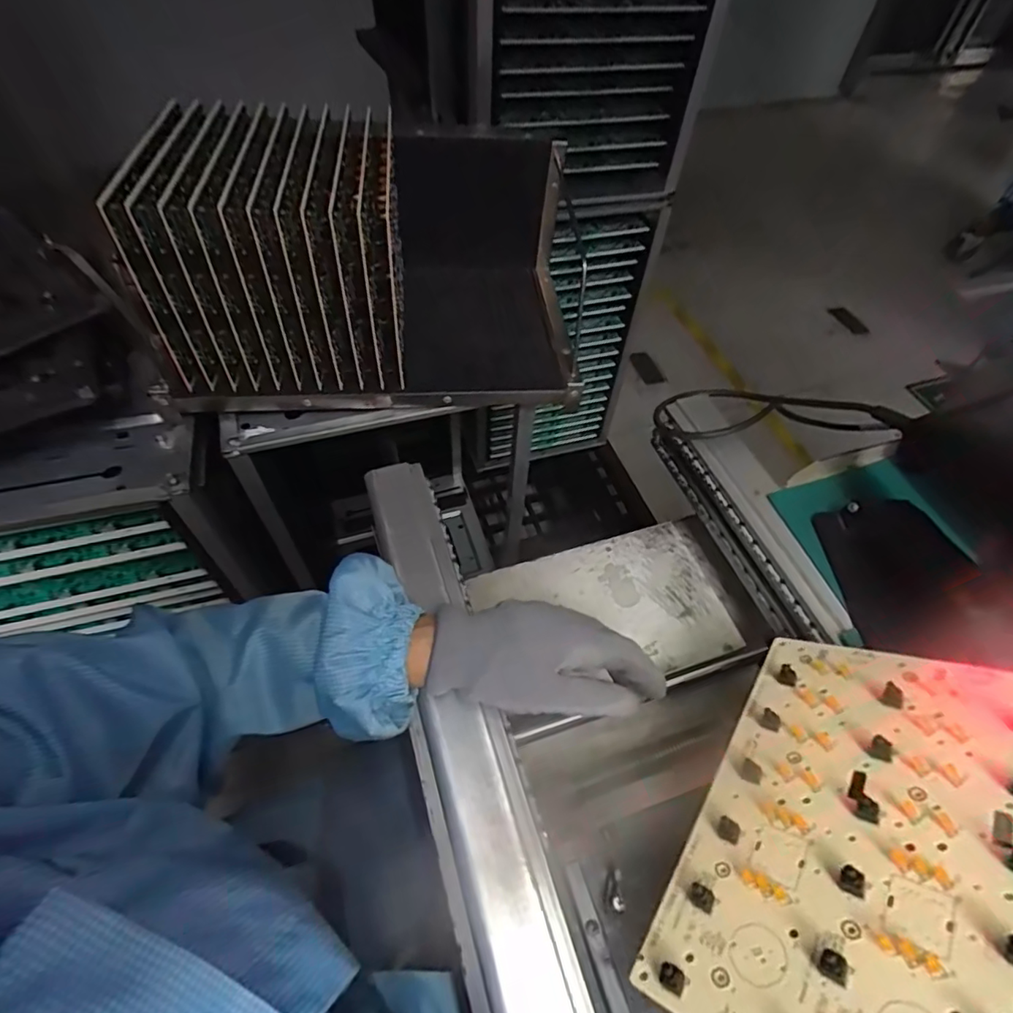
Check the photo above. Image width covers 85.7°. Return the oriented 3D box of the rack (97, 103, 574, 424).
[{"bbox_3d":[-0.122,-0.246,0.532,0.391,0.201,0.250,-8,54,-7],"label":"rack"}]

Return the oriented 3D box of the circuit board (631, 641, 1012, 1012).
[{"bbox_3d":[0.174,0.146,0.241,0.165,0.005,0.210,0,33,45],"label":"circuit board"}]

